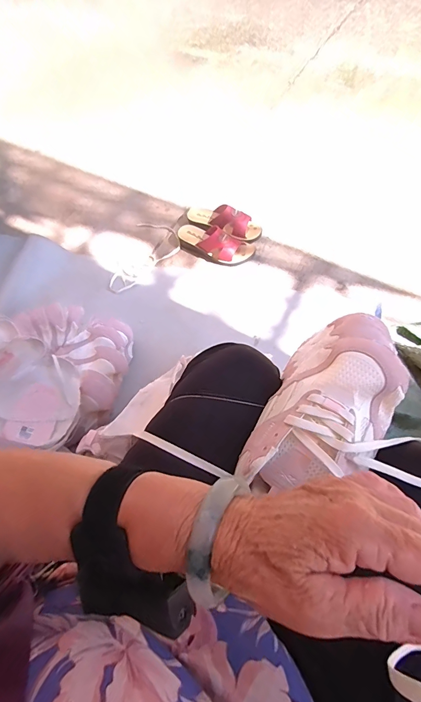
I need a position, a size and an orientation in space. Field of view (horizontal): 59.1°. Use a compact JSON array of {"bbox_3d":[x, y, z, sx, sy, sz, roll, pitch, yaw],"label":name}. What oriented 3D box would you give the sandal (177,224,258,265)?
[{"bbox_3d":[0.009,-0.306,1.039,0.226,0.081,0.094,17,66,12],"label":"sandal"}]

